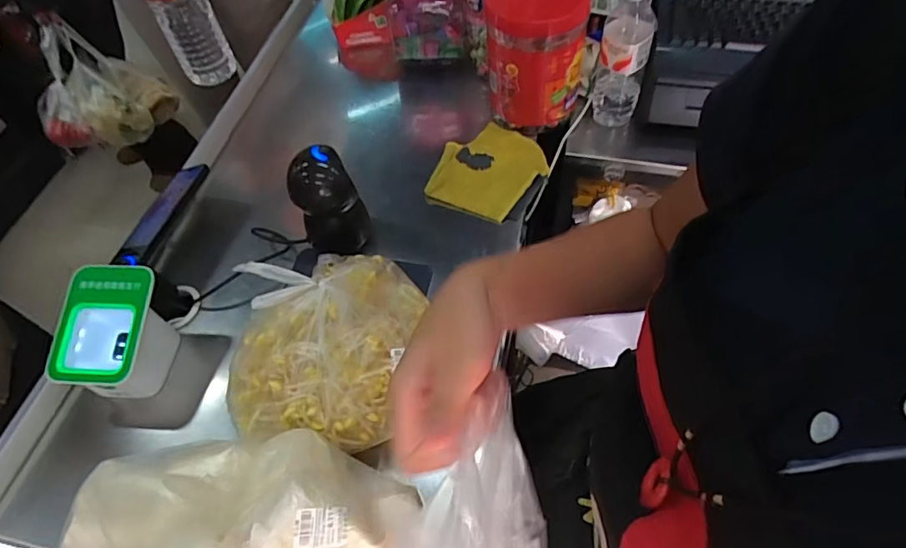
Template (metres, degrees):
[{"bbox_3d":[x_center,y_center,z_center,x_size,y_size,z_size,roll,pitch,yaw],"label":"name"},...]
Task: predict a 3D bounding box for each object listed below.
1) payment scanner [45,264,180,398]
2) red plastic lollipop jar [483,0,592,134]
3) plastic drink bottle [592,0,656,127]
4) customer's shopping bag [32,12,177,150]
[{"bbox_3d":[-0.410,0.071,0.638,0.108,0.098,0.143,-6,57,-1],"label":"payment scanner"},{"bbox_3d":[0.123,-0.344,0.815,0.141,0.194,0.129,-2,57,2],"label":"red plastic lollipop jar"},{"bbox_3d":[0.259,-0.327,0.791,0.073,0.234,0.060,13,58,12],"label":"plastic drink bottle"},{"bbox_3d":[-1.038,-0.541,1.531,0.203,0.349,0.354,38,66,24],"label":"customer's shopping bag"}]

